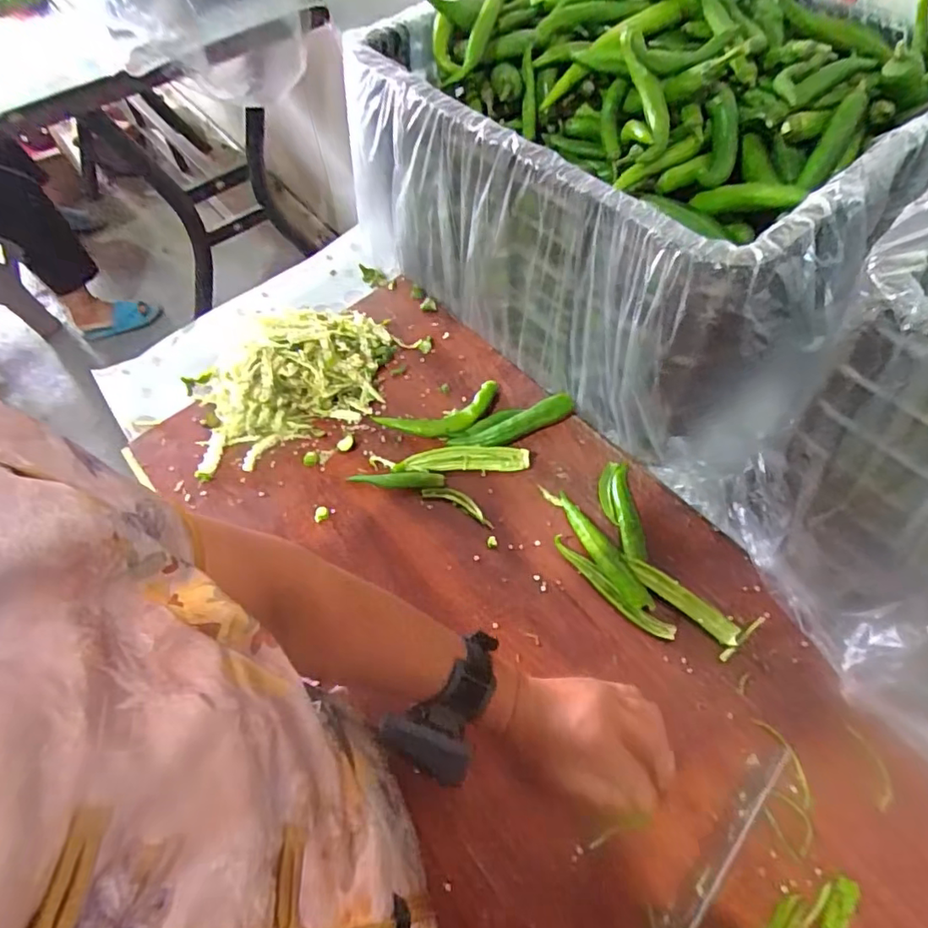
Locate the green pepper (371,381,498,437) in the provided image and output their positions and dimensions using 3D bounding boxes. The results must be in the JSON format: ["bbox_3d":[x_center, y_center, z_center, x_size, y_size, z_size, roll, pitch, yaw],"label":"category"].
[{"bbox_3d":[-0.024,-0.050,0.612,0.133,0.020,0.047,-17,58,-7],"label":"green pepper"}]

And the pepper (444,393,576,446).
[{"bbox_3d":[0.052,-0.039,0.597,0.134,0.029,0.025,-19,59,-8],"label":"pepper"}]

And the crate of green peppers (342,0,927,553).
[{"bbox_3d":[0.182,-0.268,0.581,0.365,0.281,0.487,-40,63,-19],"label":"crate of green peppers"}]

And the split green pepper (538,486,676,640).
[{"bbox_3d":[0.122,0.089,0.525,0.043,0.017,0.169,-29,60,-14],"label":"split green pepper"}]

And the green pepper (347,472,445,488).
[{"bbox_3d":[-0.069,0.017,0.582,0.097,0.010,0.016,-1,58,3],"label":"green pepper"}]

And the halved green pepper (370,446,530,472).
[{"bbox_3d":[-0.015,-0.004,0.590,0.160,0.015,0.024,-2,58,3],"label":"halved green pepper"}]

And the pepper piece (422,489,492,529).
[{"bbox_3d":[-0.004,0.039,0.567,0.078,0.008,0.019,23,62,17],"label":"pepper piece"}]

